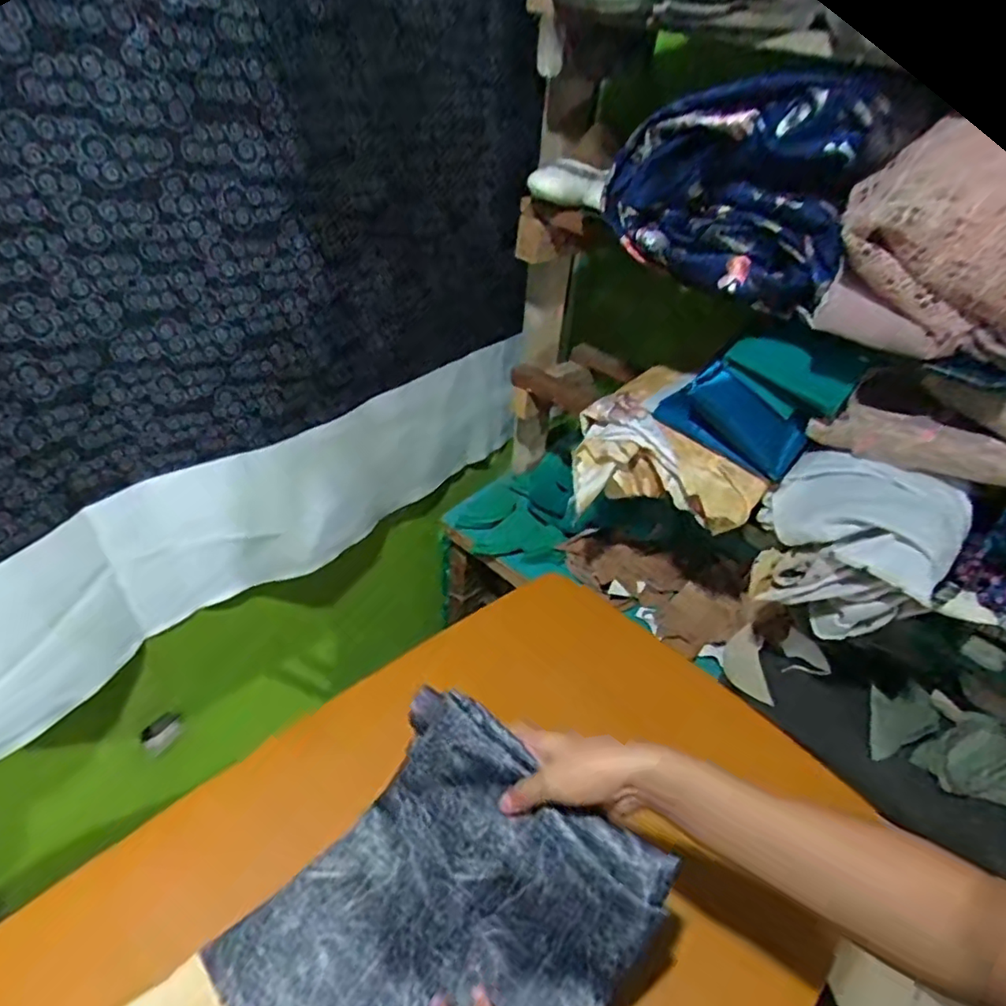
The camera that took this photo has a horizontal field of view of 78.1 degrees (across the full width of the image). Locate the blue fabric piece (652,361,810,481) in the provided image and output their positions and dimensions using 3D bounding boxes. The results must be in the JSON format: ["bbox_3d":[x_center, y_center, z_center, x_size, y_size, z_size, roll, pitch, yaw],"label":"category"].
[{"bbox_3d":[0.268,-0.099,0.725,0.170,0.081,0.044,33,46,28],"label":"blue fabric piece"}]

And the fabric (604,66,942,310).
[{"bbox_3d":[0.233,-0.317,0.618,0.237,0.175,0.107,33,46,29],"label":"fabric"}]

